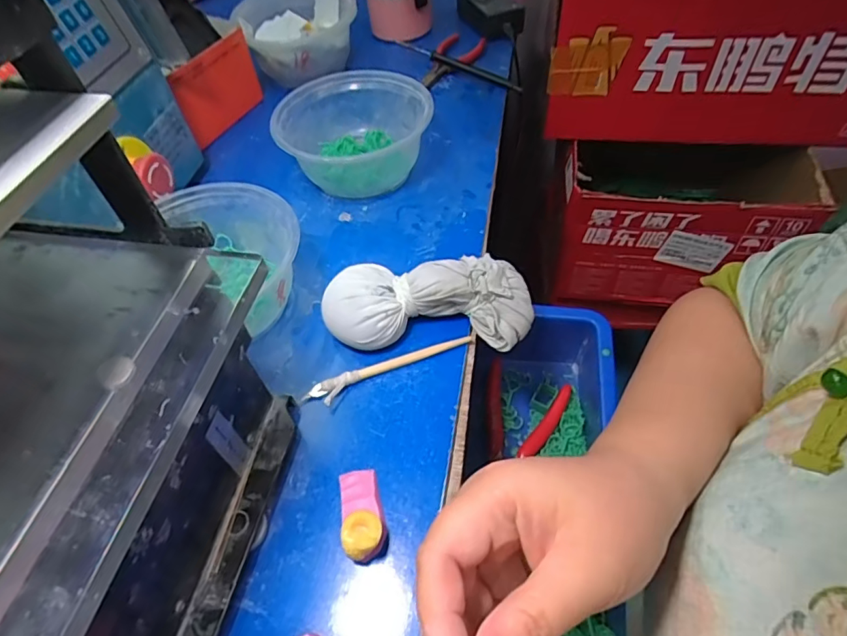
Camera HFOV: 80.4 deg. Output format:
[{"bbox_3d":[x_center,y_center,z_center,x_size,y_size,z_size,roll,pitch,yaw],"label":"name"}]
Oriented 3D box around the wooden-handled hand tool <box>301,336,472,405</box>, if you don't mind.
[{"bbox_3d":[-0.023,0.032,0.334,0.113,0.007,0.016,-23,54,-13],"label":"wooden-handled hand tool"}]

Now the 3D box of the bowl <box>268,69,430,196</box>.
[{"bbox_3d":[-0.064,-0.165,0.453,0.128,0.063,0.111,-26,55,-15],"label":"bowl"}]

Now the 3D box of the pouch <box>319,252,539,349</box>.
[{"bbox_3d":[0.004,-0.010,0.342,0.139,0.043,0.054,-6,52,0],"label":"pouch"}]

